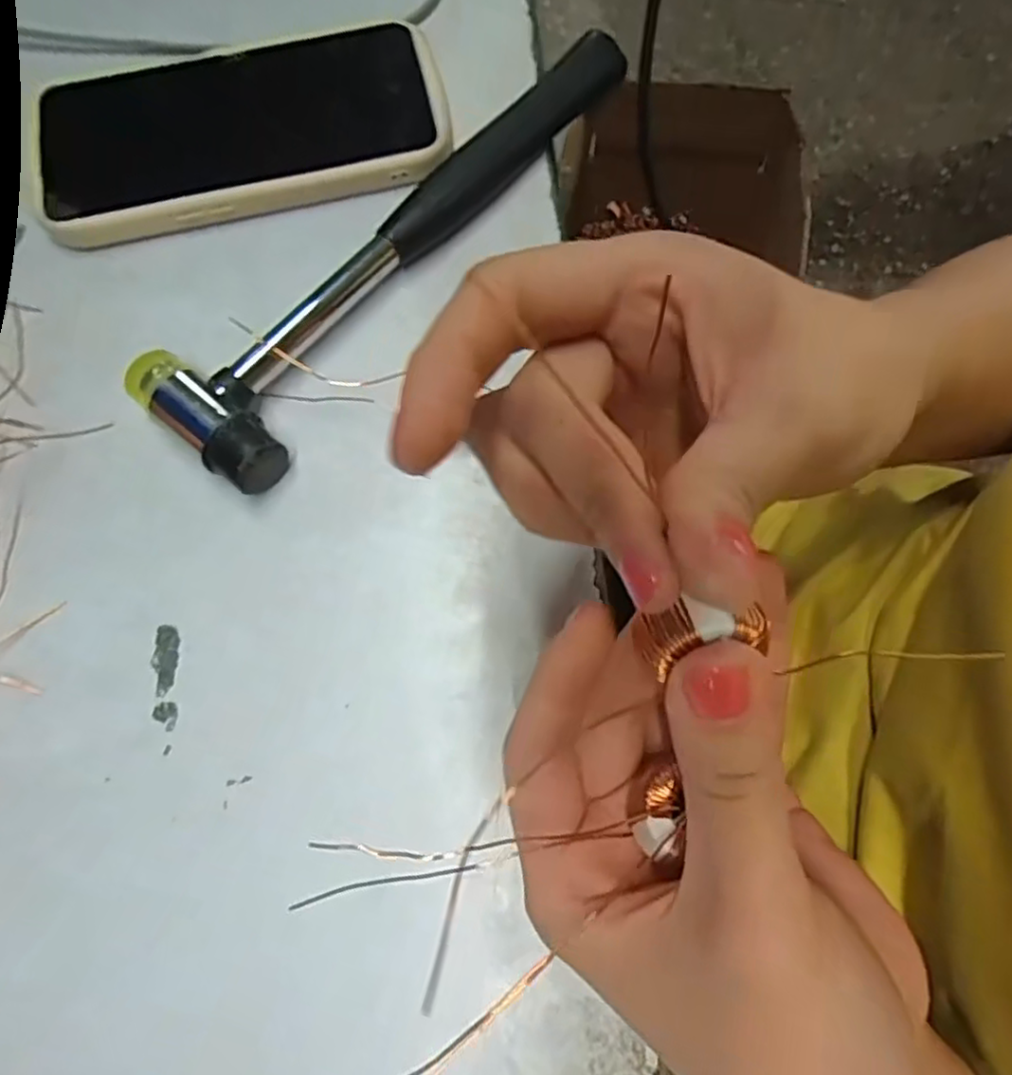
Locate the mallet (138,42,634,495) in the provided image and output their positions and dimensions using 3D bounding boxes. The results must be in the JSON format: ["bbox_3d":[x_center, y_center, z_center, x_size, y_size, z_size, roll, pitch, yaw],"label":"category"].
[{"bbox_3d":[-0.042,-0.122,0.257,0.063,0.021,0.232,34,77,10],"label":"mallet"}]

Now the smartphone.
[{"bbox_3d":[-0.108,-0.167,0.275,0.162,0.012,0.088,-10,74,-2],"label":"smartphone"}]

